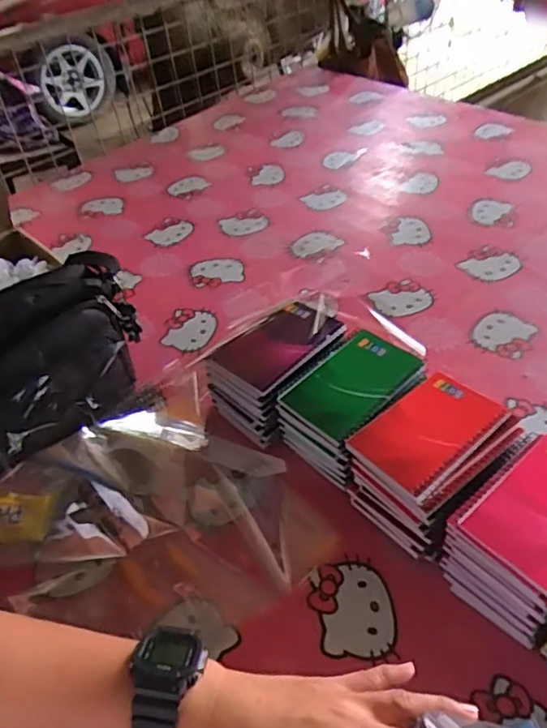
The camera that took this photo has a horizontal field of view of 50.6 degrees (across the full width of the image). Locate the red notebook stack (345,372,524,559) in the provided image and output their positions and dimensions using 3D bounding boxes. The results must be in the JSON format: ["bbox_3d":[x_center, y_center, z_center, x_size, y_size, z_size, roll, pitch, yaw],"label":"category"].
[{"bbox_3d":[0.147,0.091,0.546,0.136,0.091,0.101,-31,50,-24],"label":"red notebook stack"}]

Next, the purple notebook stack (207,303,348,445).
[{"bbox_3d":[0.008,0.005,0.646,0.141,0.091,0.096,-34,51,-26],"label":"purple notebook stack"}]

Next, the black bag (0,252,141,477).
[{"bbox_3d":[-0.273,0.014,0.611,0.284,0.159,0.150,-25,47,-19],"label":"black bag"}]

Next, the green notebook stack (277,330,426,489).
[{"bbox_3d":[0.080,0.045,0.600,0.132,0.085,0.096,-36,52,-28],"label":"green notebook stack"}]

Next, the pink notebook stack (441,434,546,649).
[{"bbox_3d":[0.222,0.142,0.489,0.137,0.087,0.090,-33,50,-26],"label":"pink notebook stack"}]

